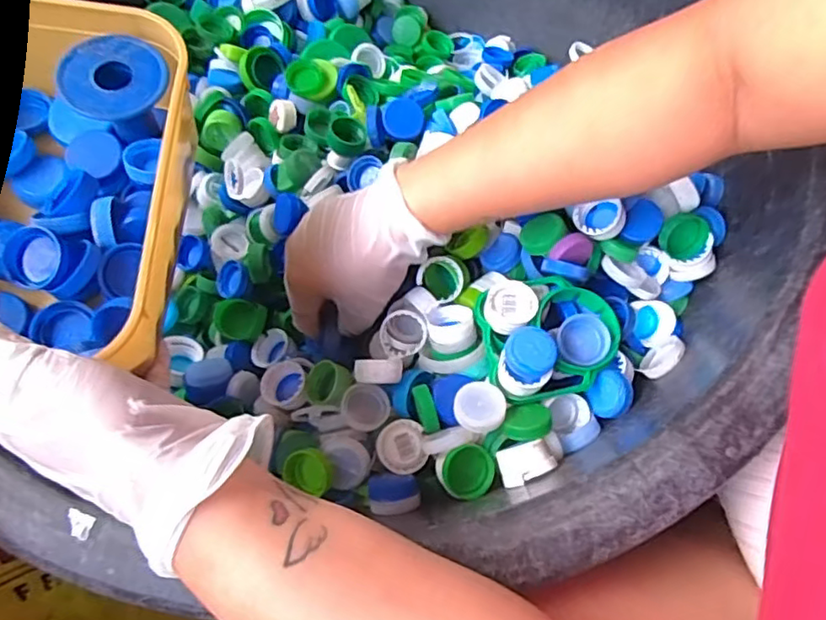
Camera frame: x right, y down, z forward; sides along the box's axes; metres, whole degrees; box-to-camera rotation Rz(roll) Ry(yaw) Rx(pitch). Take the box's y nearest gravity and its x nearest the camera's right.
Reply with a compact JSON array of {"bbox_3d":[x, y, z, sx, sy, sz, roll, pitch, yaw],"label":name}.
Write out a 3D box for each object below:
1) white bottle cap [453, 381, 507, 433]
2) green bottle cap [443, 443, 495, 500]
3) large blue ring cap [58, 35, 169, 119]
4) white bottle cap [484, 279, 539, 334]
[{"bbox_3d":[0.041,0.059,0.369,0.030,0.015,0.031,0,66,1],"label":"white bottle cap"},{"bbox_3d":[0.033,0.095,0.357,0.030,0.012,0.030,0,66,1],"label":"green bottle cap"},{"bbox_3d":[-0.152,-0.118,0.307,0.051,0.012,0.046,-31,69,-12],"label":"large blue ring cap"},{"bbox_3d":[0.062,-0.001,0.390,0.032,0.019,0.034,0,66,1],"label":"white bottle cap"}]

